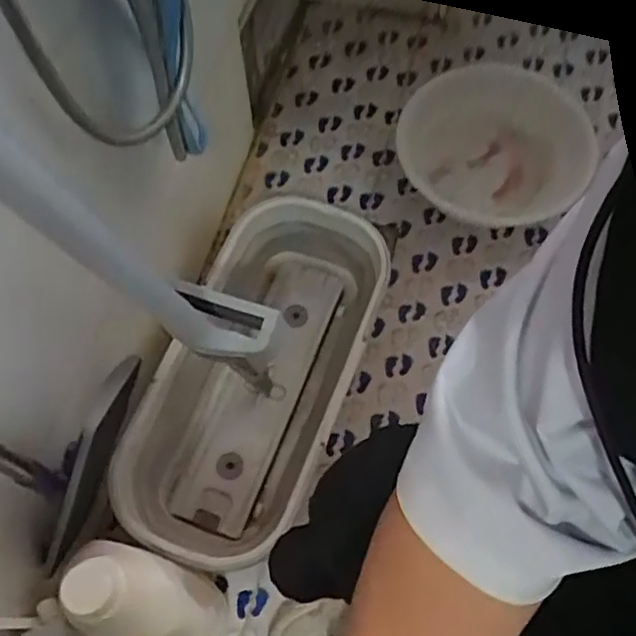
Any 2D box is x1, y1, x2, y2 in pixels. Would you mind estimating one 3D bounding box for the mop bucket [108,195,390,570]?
[{"bbox_3d":[-0.083,0.077,1.004,0.268,0.155,0.587,18,67,9],"label":"mop bucket"}]

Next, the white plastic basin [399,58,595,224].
[{"bbox_3d":[0.318,-0.312,1.182,0.329,0.110,0.264,26,69,13],"label":"white plastic basin"}]

